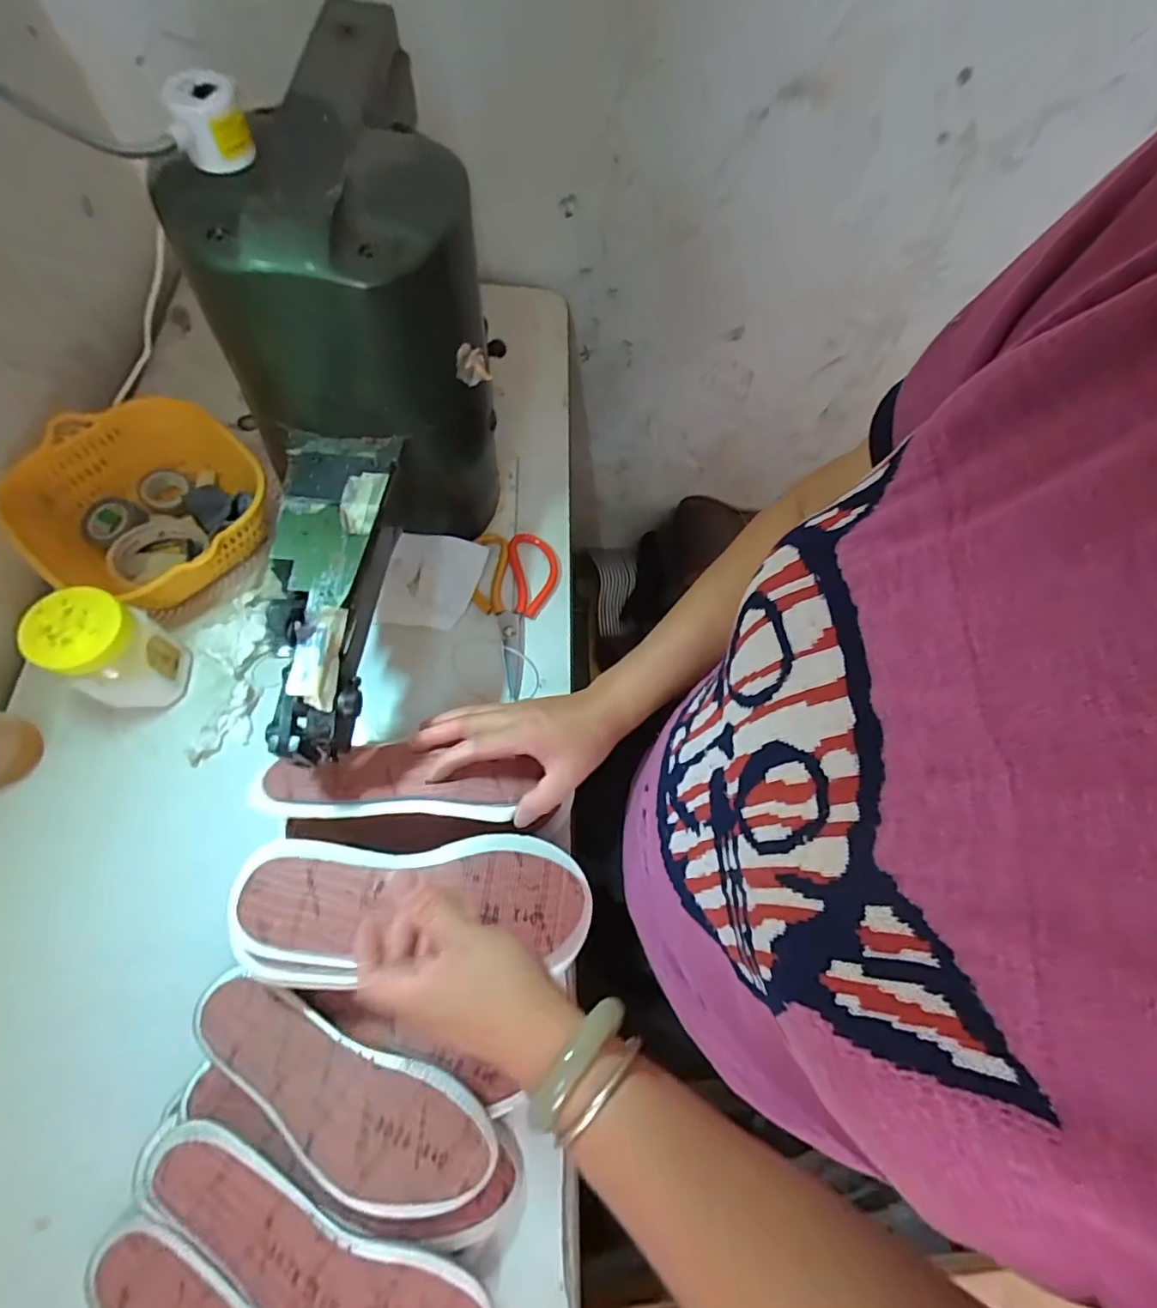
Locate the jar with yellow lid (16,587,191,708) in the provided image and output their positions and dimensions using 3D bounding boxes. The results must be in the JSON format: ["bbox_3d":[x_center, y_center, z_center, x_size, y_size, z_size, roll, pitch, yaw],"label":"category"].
[{"bbox_3d":[-0.405,-0.001,0.492,0.067,0.109,0.077,25,68,7],"label":"jar with yellow lid"}]

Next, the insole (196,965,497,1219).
[{"bbox_3d":[-0.178,0.320,0.404,0.243,0.032,0.080,21,67,6],"label":"insole"}]

